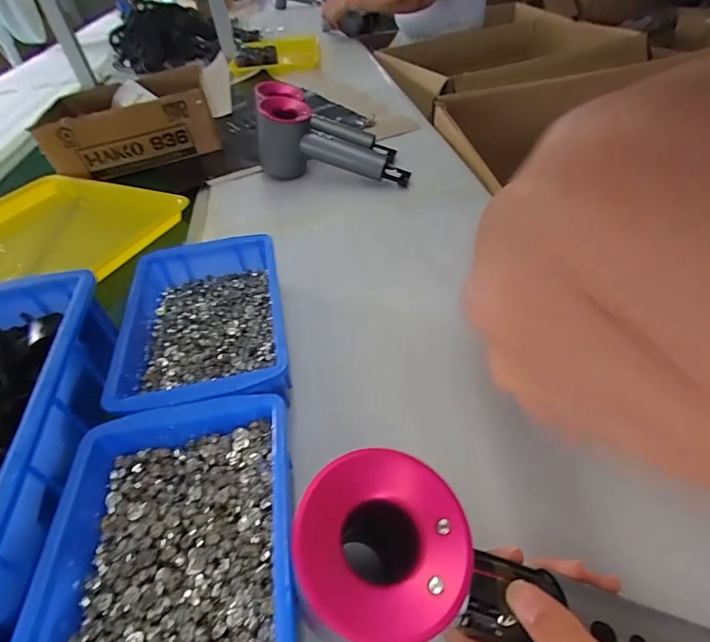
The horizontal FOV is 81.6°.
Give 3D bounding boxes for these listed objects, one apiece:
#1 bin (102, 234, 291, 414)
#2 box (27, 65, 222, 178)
[{"bbox_3d":[-0.134,0.007,0.379,0.133,0.055,0.196,-12,45,-6],"label":"bin"},{"bbox_3d":[-0.400,-0.372,0.760,0.277,0.104,0.212,-12,45,-6],"label":"box"}]

